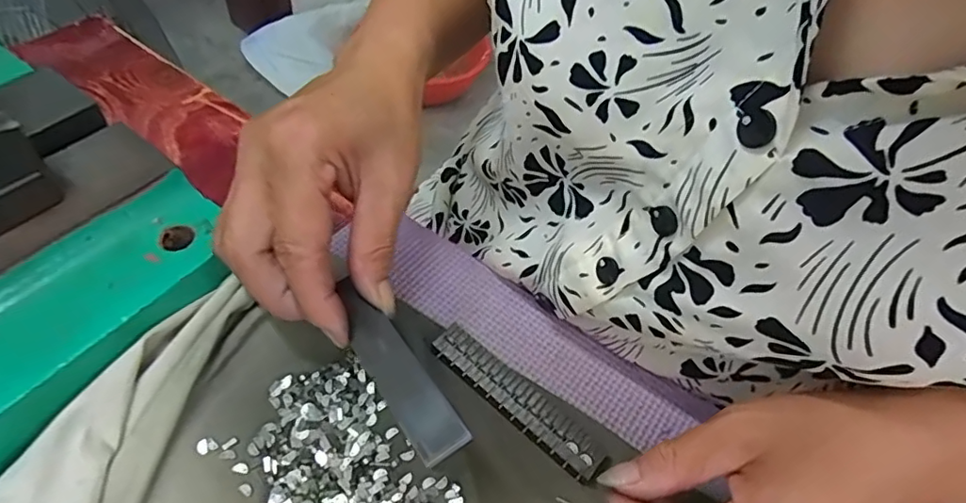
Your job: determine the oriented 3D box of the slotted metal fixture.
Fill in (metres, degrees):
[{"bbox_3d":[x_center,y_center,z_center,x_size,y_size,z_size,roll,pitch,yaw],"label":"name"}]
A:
[{"bbox_3d":[0.017,0.072,0.267,0.100,0.004,0.022,38,57,18],"label":"slotted metal fixture"}]

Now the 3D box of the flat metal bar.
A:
[{"bbox_3d":[-0.038,0.042,0.211,0.020,0.006,0.094,-47,50,2],"label":"flat metal bar"}]

